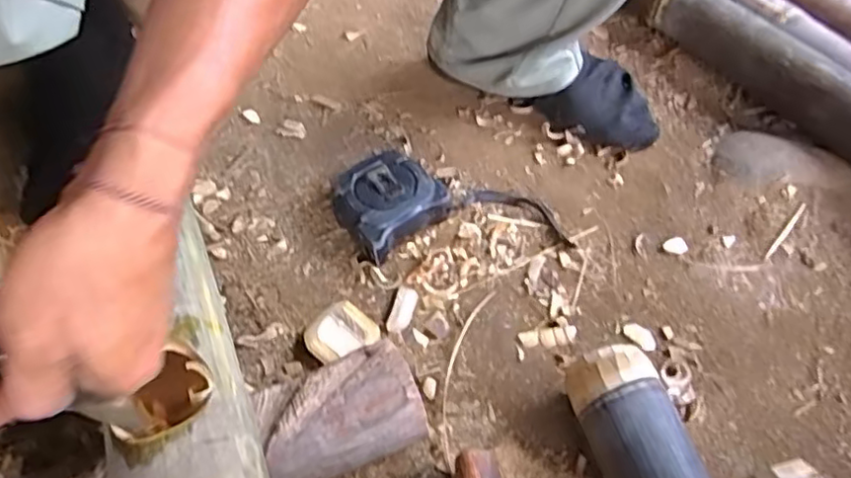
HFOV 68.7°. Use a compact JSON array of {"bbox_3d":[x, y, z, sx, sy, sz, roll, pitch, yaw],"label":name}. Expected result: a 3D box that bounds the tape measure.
[{"bbox_3d":[-0.035,-0.029,0.527,0.082,0.043,0.081,-37,63,-23],"label":"tape measure"}]

